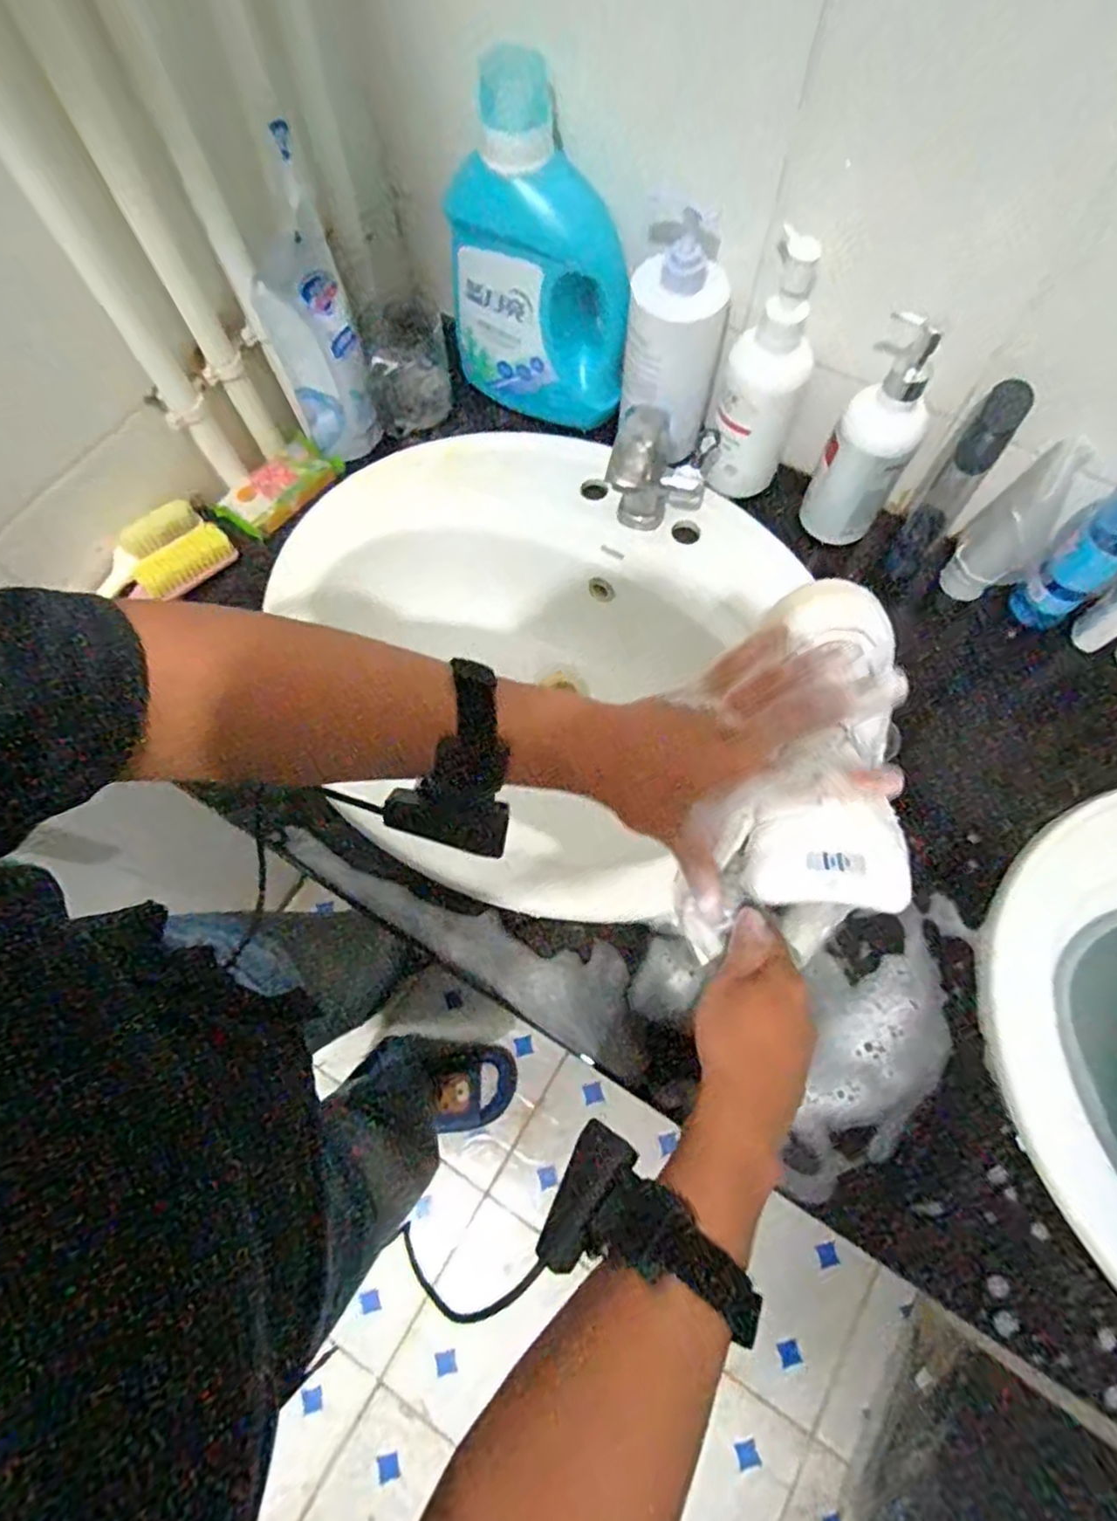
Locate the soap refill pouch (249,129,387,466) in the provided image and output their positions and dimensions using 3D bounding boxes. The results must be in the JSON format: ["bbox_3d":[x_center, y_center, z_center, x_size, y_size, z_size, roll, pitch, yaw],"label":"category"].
[{"bbox_3d":[-0.212,-0.368,0.619,0.072,0.179,0.065,-8,69,-2],"label":"soap refill pouch"}]

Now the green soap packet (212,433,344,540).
[{"bbox_3d":[-0.271,-0.268,0.670,0.057,0.023,0.118,40,75,14],"label":"green soap packet"}]

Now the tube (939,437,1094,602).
[{"bbox_3d":[0.388,-0.195,0.585,0.058,0.147,0.040,37,43,14],"label":"tube"}]

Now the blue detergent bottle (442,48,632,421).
[{"bbox_3d":[-0.010,-0.441,0.615,0.158,0.265,0.080,17,70,7],"label":"blue detergent bottle"}]

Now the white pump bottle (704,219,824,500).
[{"bbox_3d":[0.174,-0.317,0.584,0.073,0.206,0.059,16,70,7],"label":"white pump bottle"}]

